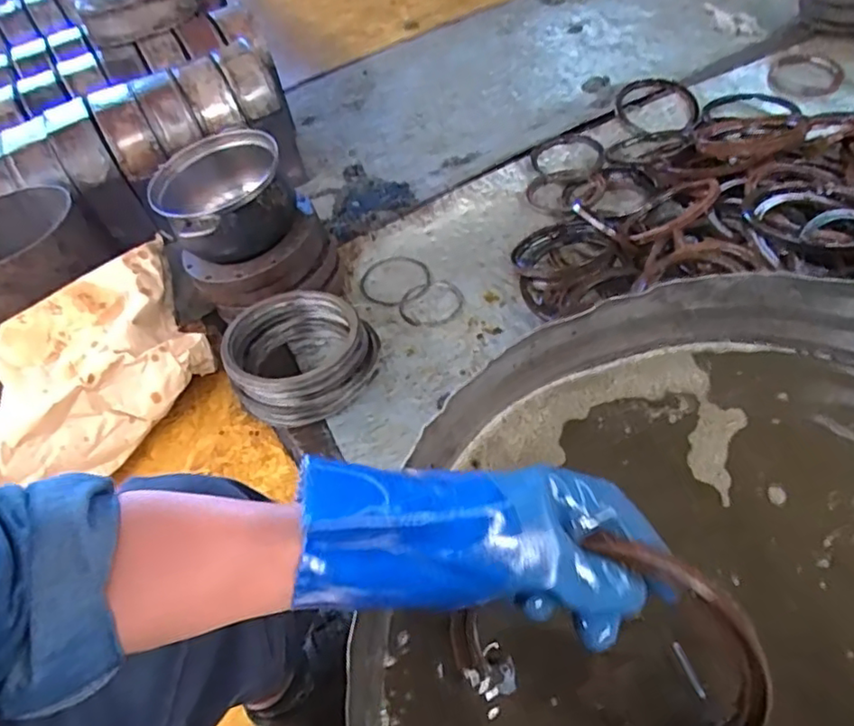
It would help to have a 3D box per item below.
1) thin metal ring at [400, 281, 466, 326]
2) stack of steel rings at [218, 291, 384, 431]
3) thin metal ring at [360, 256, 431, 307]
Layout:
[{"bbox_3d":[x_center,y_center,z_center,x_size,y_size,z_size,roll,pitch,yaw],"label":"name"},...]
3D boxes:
[{"bbox_3d":[0.009,-0.111,1.120,0.116,0.011,0.124,-4,47,4],"label":"thin metal ring"},{"bbox_3d":[-0.198,-0.016,1.009,0.229,0.101,0.210,-18,48,-3],"label":"stack of steel rings"},{"bbox_3d":[-0.058,-0.158,1.174,0.133,0.007,0.140,-4,47,4],"label":"thin metal ring"}]

